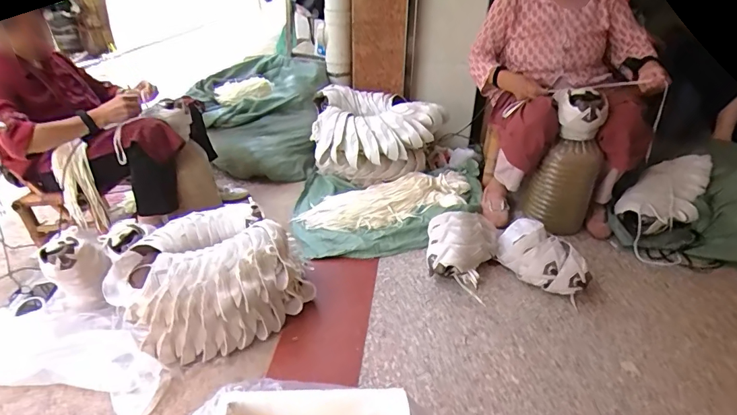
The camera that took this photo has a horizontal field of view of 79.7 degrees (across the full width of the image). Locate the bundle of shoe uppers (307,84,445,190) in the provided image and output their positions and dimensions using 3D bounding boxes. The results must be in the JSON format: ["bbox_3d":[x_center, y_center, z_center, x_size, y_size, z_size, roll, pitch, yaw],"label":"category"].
[{"bbox_3d":[0.029,-0.266,1.664,0.474,0.245,0.278,1,33,1],"label":"bundle of shoe uppers"}]

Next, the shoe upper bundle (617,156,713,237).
[{"bbox_3d":[0.977,-0.054,1.426,0.362,0.090,0.192,-38,44,-7],"label":"shoe upper bundle"}]

